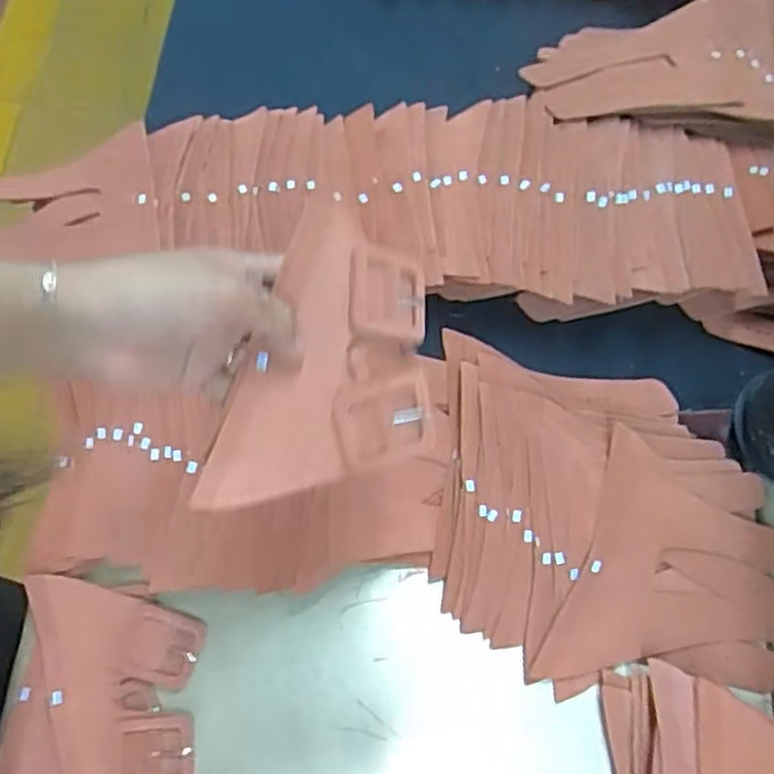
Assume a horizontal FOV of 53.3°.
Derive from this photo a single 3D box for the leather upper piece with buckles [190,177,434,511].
[{"bbox_3d":[-0.021,-0.005,0.403,0.099,0.023,0.164,21,85,-9],"label":"leather upper piece with buckles"}]

